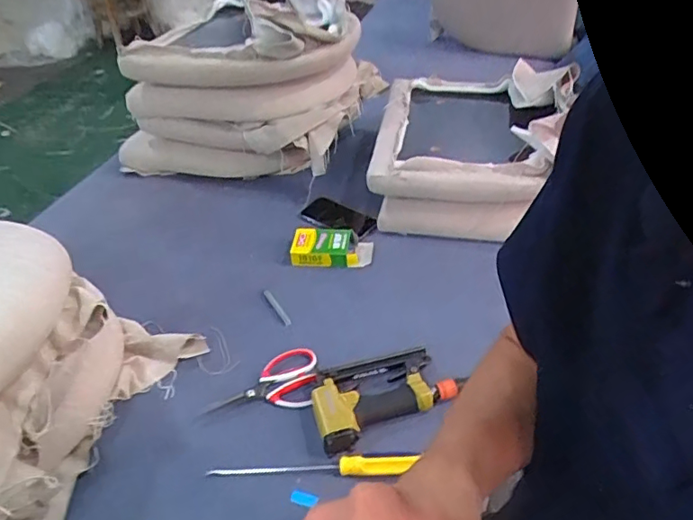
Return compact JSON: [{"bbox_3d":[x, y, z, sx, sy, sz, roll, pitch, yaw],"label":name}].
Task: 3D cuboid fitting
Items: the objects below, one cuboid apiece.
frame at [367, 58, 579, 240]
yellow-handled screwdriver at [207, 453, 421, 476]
[{"bbox_3d":[0.257,-0.246,1.143,0.366,0.192,0.392,7,43,13],"label":"frame"},{"bbox_3d":[-0.047,0.276,0.745,0.280,0.030,0.028,-1,42,4],"label":"yellow-handled screwdriver"}]

